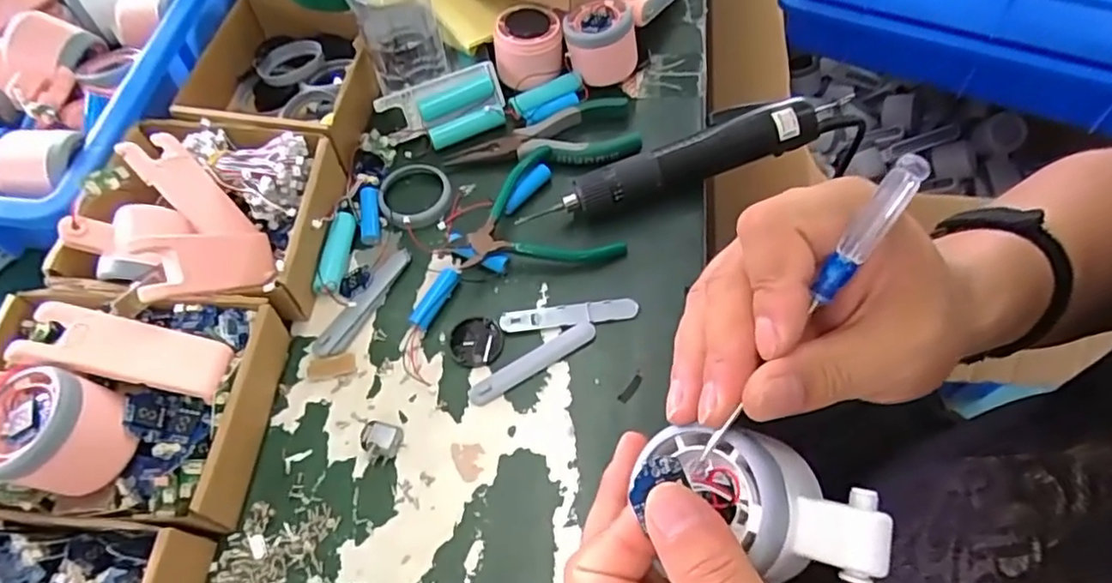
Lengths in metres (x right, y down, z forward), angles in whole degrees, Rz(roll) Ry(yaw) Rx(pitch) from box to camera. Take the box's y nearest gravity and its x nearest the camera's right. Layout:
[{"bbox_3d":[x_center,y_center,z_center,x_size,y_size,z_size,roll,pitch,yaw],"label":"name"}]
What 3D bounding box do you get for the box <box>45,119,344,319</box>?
[{"bbox_3d":[-0.250,-0.055,0.454,0.165,0.085,0.171,7,59,7],"label":"box"}]

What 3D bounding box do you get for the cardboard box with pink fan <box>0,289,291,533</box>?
[{"bbox_3d":[-0.268,0.063,0.378,0.171,0.100,0.133,0,59,3],"label":"cardboard box with pink fan"}]

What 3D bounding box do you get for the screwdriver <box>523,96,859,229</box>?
[{"bbox_3d":[0.099,-0.101,0.486,0.247,0.039,0.039,-17,59,-7],"label":"screwdriver"}]

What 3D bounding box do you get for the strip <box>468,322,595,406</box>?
[{"bbox_3d":[-0.015,0.048,0.430,0.096,0.004,0.015,-28,61,-14],"label":"strip"}]

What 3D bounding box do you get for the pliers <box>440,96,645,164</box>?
[{"bbox_3d":[-0.010,-0.121,0.518,0.152,0.012,0.057,-15,59,-6],"label":"pliers"}]

